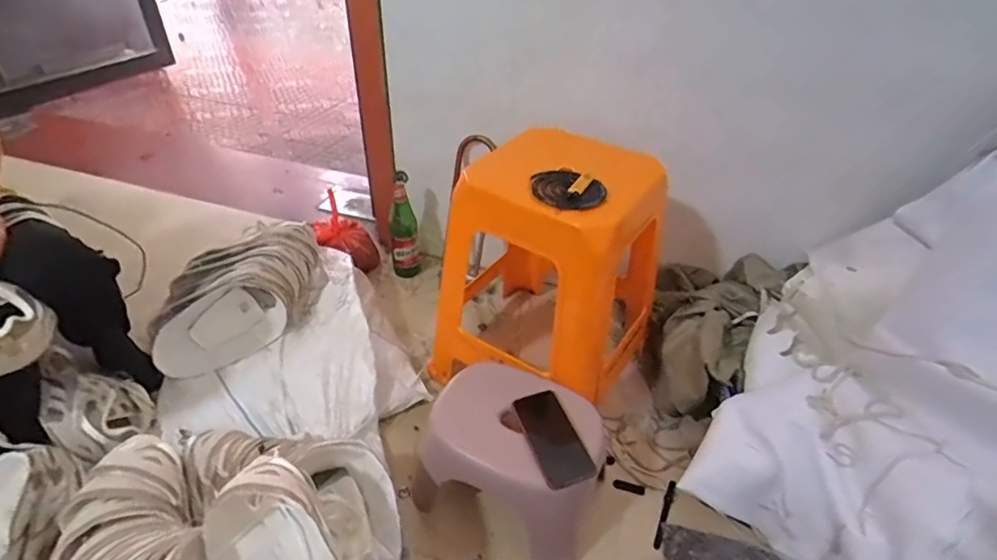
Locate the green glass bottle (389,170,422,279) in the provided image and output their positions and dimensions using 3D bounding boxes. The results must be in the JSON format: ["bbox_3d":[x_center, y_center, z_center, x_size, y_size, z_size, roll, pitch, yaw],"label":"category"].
[{"bbox_3d":[-0.239,-0.128,1.337,0.072,0.281,0.082,-5,40,-10],"label":"green glass bottle"}]

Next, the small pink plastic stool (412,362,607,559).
[{"bbox_3d":[0.031,0.305,0.887,0.274,0.209,0.216,22,43,20],"label":"small pink plastic stool"}]

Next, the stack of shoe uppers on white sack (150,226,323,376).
[{"bbox_3d":[-0.532,0.028,1.101,0.366,0.161,0.188,-23,47,-29],"label":"stack of shoe uppers on white sack"}]

